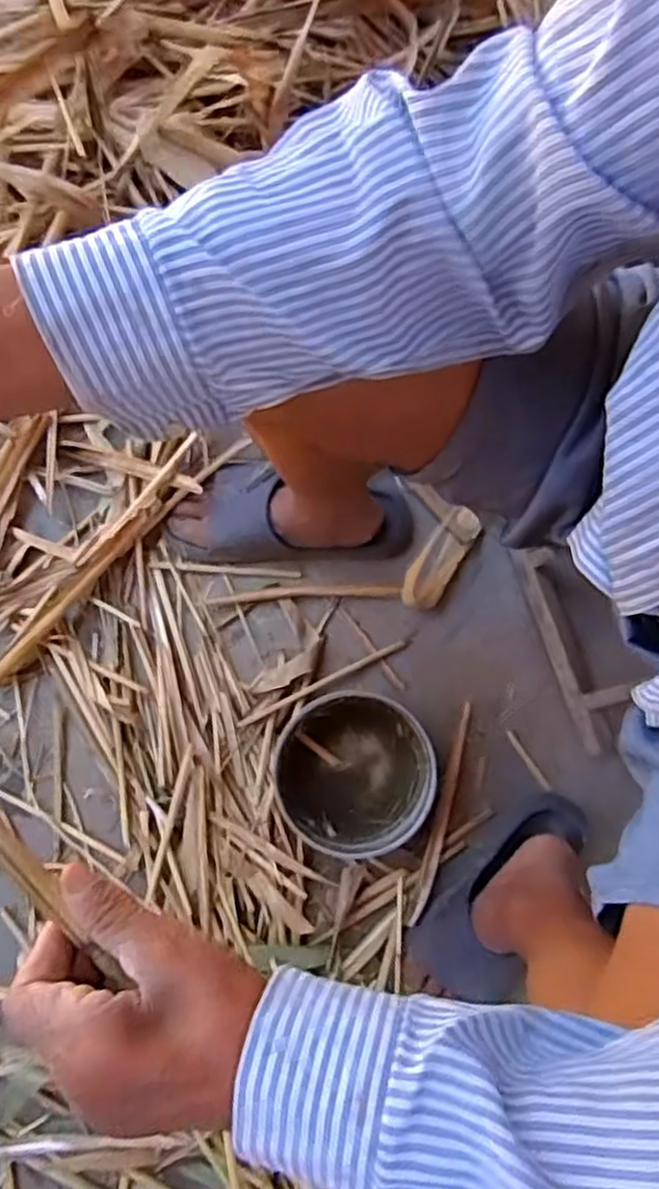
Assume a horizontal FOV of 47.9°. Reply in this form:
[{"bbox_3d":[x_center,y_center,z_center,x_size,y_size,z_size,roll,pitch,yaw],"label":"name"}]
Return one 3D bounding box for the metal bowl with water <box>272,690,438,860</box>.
[{"bbox_3d":[0.027,0.182,0.762,0.157,0.061,0.155,0,81,-3],"label":"metal bowl with water"}]

